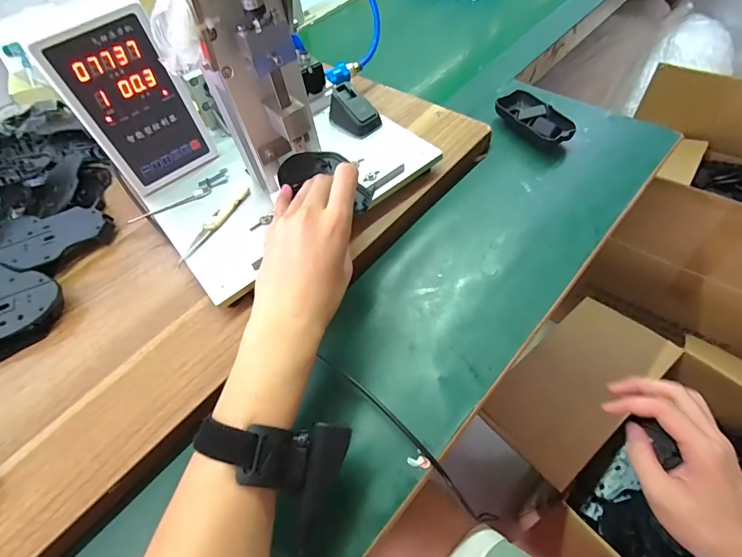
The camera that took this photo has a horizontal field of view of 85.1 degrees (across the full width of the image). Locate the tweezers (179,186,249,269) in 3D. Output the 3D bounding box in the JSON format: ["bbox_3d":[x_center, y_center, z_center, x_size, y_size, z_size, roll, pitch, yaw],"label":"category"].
[{"bbox_3d":[-0.172,-0.060,0.445,0.014,0.004,0.116,25,61,20],"label":"tweezers"}]

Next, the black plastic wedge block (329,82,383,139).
[{"bbox_3d":[-0.023,-0.210,0.508,0.046,0.036,0.065,-40,62,-21],"label":"black plastic wedge block"}]

